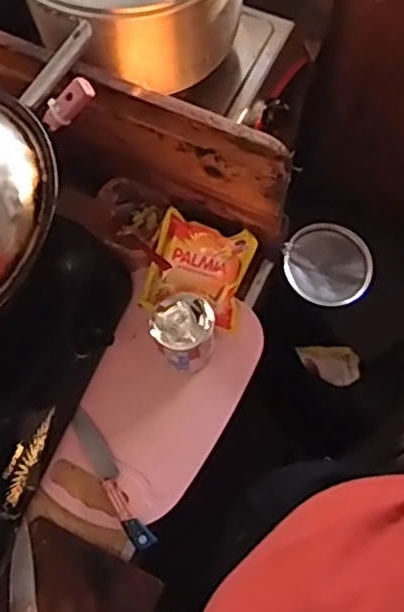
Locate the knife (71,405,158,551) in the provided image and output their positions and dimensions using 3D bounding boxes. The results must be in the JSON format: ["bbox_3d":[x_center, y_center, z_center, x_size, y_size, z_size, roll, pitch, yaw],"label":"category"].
[{"bbox_3d":[-0.113,0.212,0.830,0.028,0.012,0.187,-29,72,-9],"label":"knife"}]

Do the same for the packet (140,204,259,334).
[{"bbox_3d":[-0.004,-0.046,0.892,0.126,0.027,0.129,15,103,2],"label":"packet"}]

